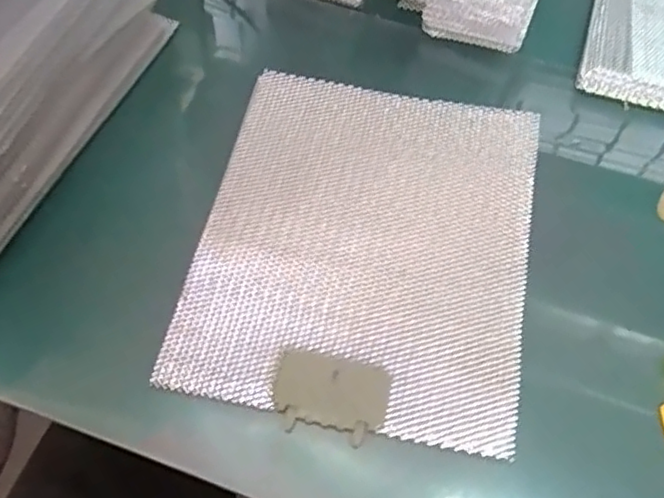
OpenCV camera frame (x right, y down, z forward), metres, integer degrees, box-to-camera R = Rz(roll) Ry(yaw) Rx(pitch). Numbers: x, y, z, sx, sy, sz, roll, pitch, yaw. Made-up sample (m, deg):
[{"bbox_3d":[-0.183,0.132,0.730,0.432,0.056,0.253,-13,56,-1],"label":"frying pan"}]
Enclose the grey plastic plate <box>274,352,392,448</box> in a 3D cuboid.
[{"bbox_3d":[-0.001,0.112,0.495,0.086,0.011,0.060,11,60,6],"label":"grey plastic plate"}]

